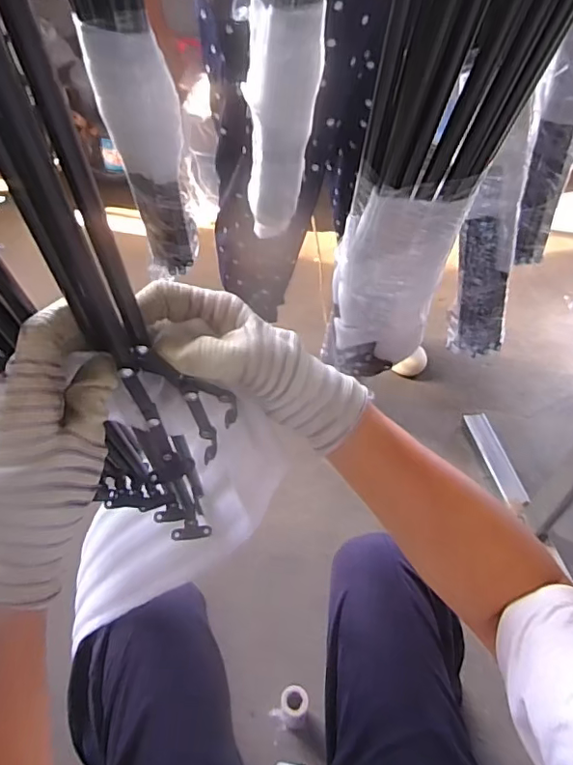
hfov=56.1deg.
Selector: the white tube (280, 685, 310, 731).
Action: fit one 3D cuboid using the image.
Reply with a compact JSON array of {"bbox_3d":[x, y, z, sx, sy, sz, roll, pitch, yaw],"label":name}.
[{"bbox_3d":[0.012,0.491,0.813,0.044,0.096,0.043,15,49,10],"label":"white tube"}]

